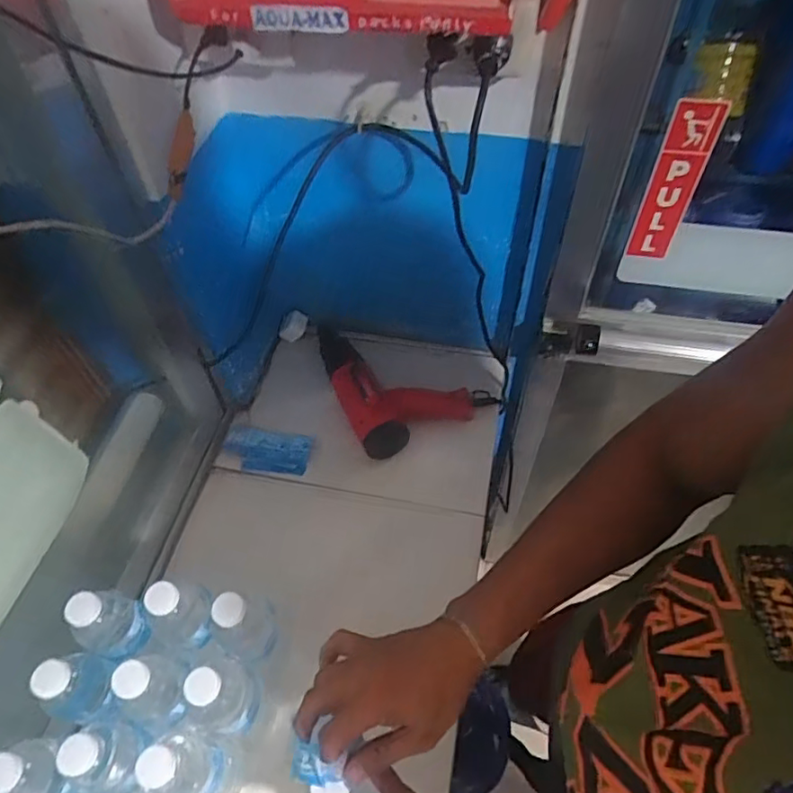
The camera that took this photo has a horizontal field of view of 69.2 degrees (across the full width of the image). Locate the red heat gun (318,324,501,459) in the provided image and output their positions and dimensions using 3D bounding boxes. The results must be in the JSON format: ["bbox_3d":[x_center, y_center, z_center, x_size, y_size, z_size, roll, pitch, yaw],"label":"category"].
[{"bbox_3d":[0.018,-0.038,0.948,0.243,0.086,0.238,-20,56,-14],"label":"red heat gun"}]

